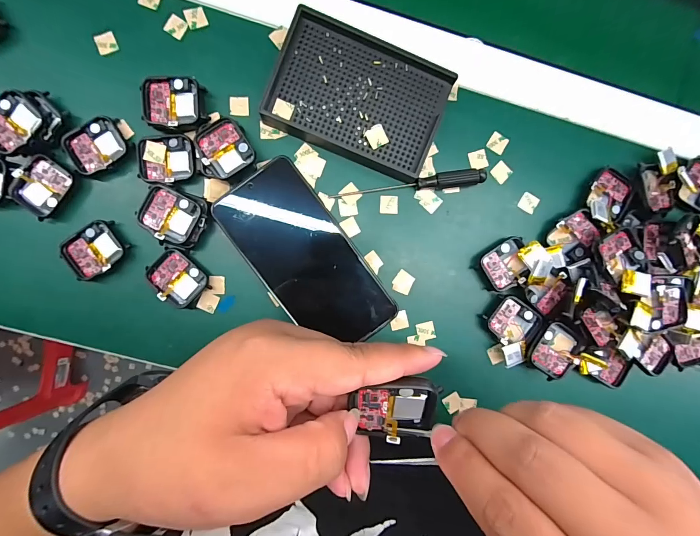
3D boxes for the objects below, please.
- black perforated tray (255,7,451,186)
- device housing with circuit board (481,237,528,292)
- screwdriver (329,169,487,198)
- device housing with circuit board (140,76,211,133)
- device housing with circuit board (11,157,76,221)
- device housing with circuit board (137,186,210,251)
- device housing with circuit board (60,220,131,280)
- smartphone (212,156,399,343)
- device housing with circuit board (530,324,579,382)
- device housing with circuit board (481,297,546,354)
[{"bbox_3d":[0.008,-0.139,0.282,0.135,0.020,0.093,22,90,-4],"label":"black perforated tray"},{"bbox_3d":[0.135,-0.003,0.298,0.038,0.013,0.039,-23,93,-3],"label":"device housing with circuit board"},{"bbox_3d":[0.050,-0.069,0.289,0.127,0.015,0.014,-9,92,-4],"label":"screwdriver"},{"bbox_3d":[-0.138,-0.127,0.273,0.046,0.021,0.041,-1,92,-4],"label":"device housing with circuit board"},{"bbox_3d":[-0.243,-0.064,0.269,0.034,0.008,0.044,31,89,-4],"label":"device housing with circuit board"},{"bbox_3d":[-0.140,-0.039,0.272,0.046,0.014,0.043,17,90,-4],"label":"device housing with circuit board"},{"bbox_3d":[-0.205,-0.014,0.275,0.046,0.008,0.037,-35,94,-2],"label":"device housing with circuit board"},{"bbox_3d":[-0.035,-0.006,0.286,0.076,0.014,0.159,-37,94,-2],"label":"smartphone"},{"bbox_3d":[0.173,0.070,0.294,0.036,0.015,0.043,35,89,-4],"label":"device housing with circuit board"},{"bbox_3d":[0.141,0.046,0.298,0.041,0.018,0.038,35,89,-4],"label":"device housing with circuit board"}]

